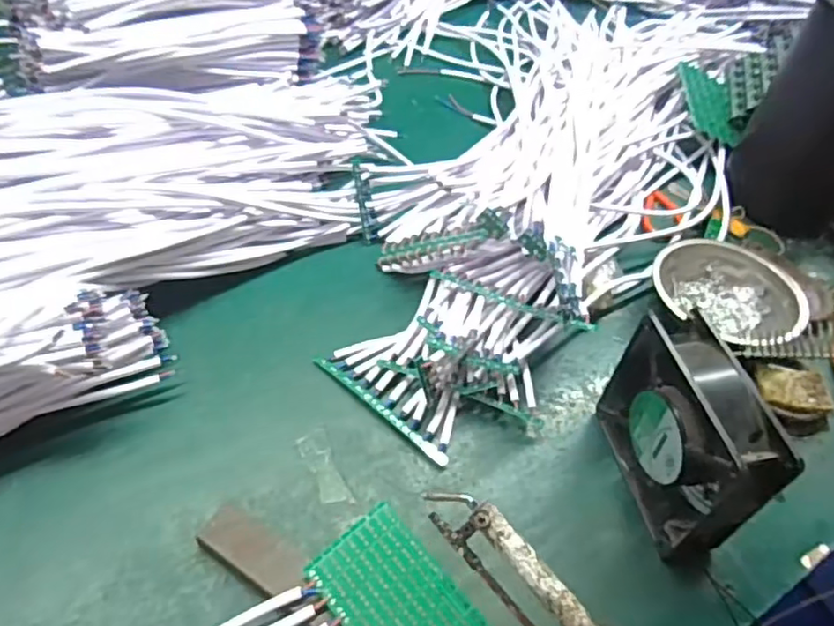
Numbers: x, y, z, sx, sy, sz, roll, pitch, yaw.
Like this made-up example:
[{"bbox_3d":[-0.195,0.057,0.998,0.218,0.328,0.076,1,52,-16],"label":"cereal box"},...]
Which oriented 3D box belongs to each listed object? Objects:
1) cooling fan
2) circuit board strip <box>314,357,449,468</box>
[{"bbox_3d":[0.174,0.081,0.403,0.046,0.122,0.125,-4,49,-9],"label":"cooling fan"},{"bbox_3d":[-0.029,0.070,0.462,0.133,0.010,0.009,36,54,24],"label":"circuit board strip"}]

